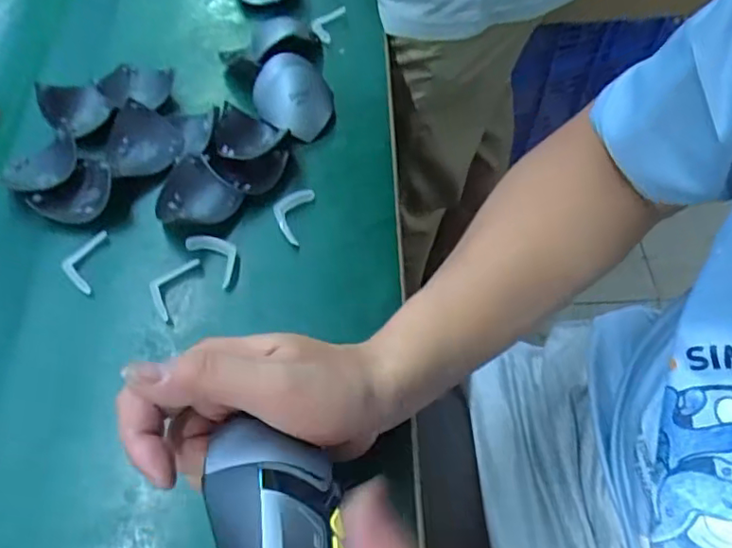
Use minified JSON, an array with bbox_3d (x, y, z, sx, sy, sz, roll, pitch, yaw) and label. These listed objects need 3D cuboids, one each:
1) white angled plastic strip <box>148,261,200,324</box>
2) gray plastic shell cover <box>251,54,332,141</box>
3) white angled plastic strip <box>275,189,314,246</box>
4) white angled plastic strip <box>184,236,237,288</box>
[{"bbox_3d":[-0.131,0.008,0.388,0.021,0.006,0.047,16,60,10],"label":"white angled plastic strip"},{"bbox_3d":[-0.057,-0.145,0.470,0.064,0.033,0.076,-26,61,-14],"label":"gray plastic shell cover"},{"bbox_3d":[-0.053,-0.043,0.417,0.023,0.009,0.045,9,59,7],"label":"white angled plastic strip"},{"bbox_3d":[-0.102,-0.014,0.398,0.023,0.010,0.045,-40,66,-21],"label":"white angled plastic strip"}]

